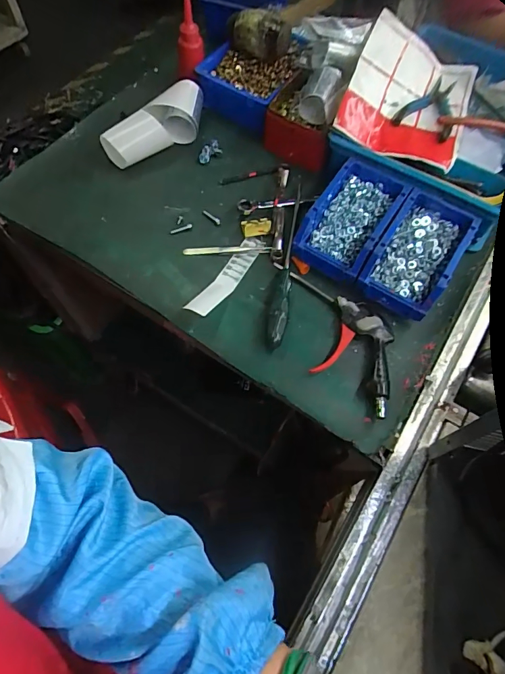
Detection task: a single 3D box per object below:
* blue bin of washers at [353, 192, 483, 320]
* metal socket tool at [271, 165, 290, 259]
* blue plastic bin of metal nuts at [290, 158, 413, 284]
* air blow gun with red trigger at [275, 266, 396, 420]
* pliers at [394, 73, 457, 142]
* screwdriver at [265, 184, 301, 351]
[{"bbox_3d":[0.226,-0.113,0.590,0.104,0.065,0.169,31,69,13],"label":"blue bin of washers"},{"bbox_3d":[0.041,-0.192,0.652,0.019,0.011,0.178,5,65,2],"label":"metal socket tool"},{"bbox_3d":[0.139,-0.166,0.611,0.105,0.065,0.170,31,69,13],"label":"blue plastic bin of metal nuts"},{"bbox_3d":[0.119,-0.008,0.560,0.113,0.025,0.238,-15,66,-7],"label":"air blow gun with red trigger"},{"bbox_3d":[0.282,-0.372,0.677,0.087,0.018,0.135,22,67,9],"label":"pliers"},{"bbox_3d":[0.053,-0.113,0.606,0.024,0.035,0.289,10,66,4],"label":"screwdriver"}]

